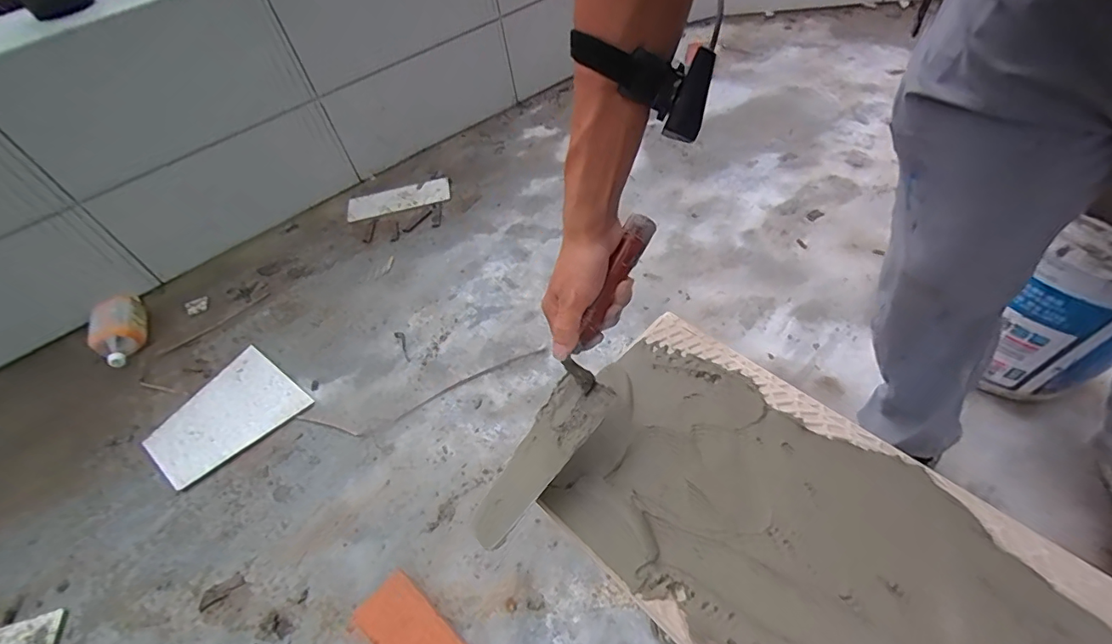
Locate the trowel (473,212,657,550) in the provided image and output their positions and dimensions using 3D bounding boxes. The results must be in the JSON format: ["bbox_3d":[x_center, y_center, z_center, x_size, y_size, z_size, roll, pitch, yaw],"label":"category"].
[{"bbox_3d":[0.025,0.060,0.507,0.075,0.070,0.348,27,90,25],"label":"trowel"}]

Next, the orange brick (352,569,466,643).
[{"bbox_3d":[-0.198,0.455,0.725,0.192,0.050,0.084,31,60,27],"label":"orange brick"}]

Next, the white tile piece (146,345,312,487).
[{"bbox_3d":[-0.682,0.193,1.044,0.215,0.011,0.269,32,62,23],"label":"white tile piece"}]

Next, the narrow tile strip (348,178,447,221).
[{"bbox_3d":[-0.438,-0.345,1.419,0.281,0.013,0.089,-18,58,-13],"label":"narrow tile strip"}]

